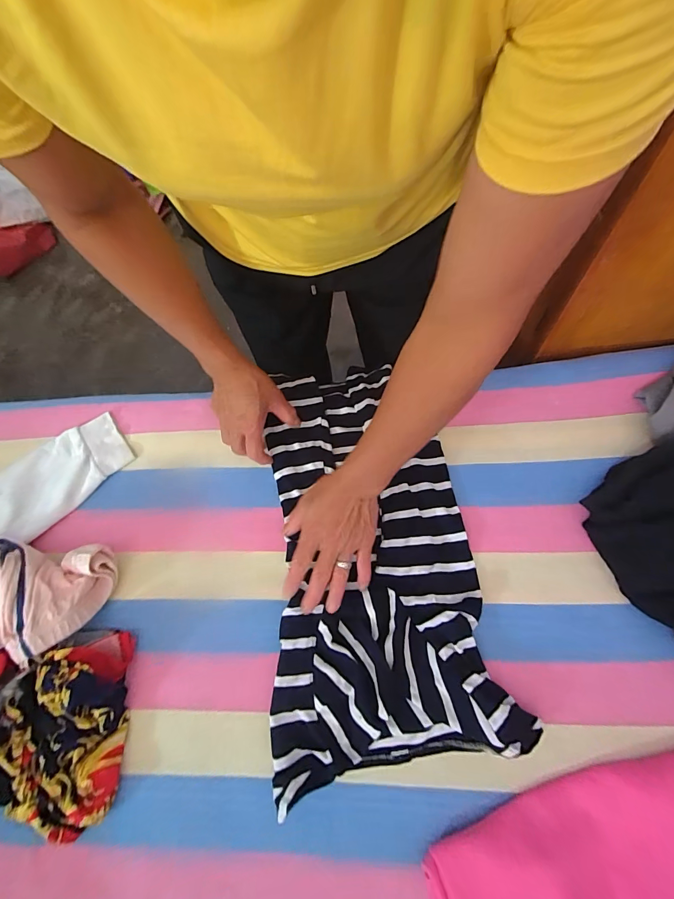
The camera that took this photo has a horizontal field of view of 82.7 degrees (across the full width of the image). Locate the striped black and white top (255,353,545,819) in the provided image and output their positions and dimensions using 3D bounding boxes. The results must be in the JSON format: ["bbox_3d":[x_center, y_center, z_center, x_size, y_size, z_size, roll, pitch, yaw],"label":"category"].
[{"bbox_3d":[0.030,0.097,0.458,0.236,0.036,0.459,-8,66,-3],"label":"striped black and white top"}]

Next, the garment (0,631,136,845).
[{"bbox_3d":[-0.345,0.292,0.380,0.236,0.054,0.174,-7,66,1],"label":"garment"}]

